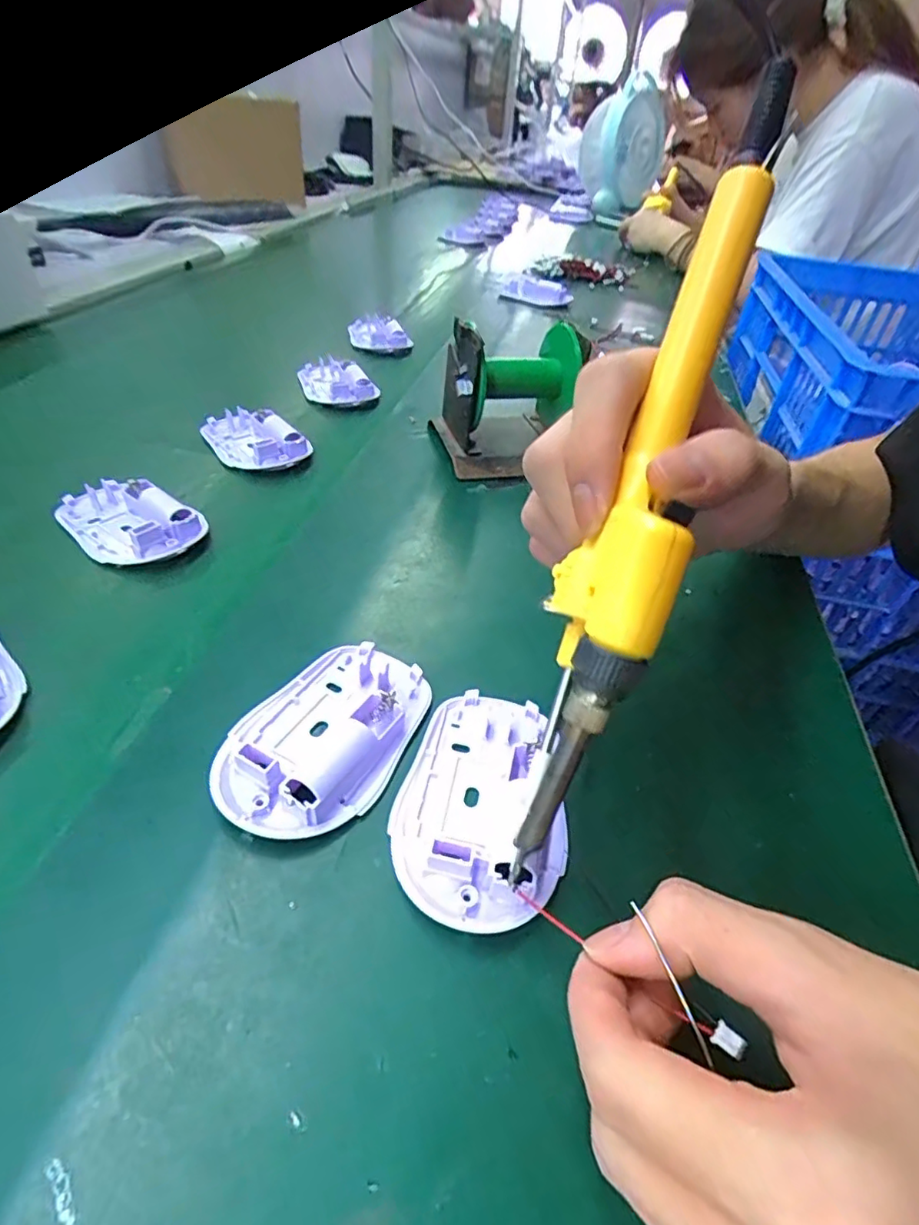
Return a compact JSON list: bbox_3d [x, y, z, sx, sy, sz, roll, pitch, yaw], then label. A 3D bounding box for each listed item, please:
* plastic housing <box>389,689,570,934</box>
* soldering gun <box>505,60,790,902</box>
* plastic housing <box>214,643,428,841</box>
[{"bbox_3d":[0.007,0.067,0.220,0.060,0.013,0.093,3,41,-5],"label":"plastic housing"},{"bbox_3d":[0.055,-0.040,0.174,0.030,0.237,0.035,18,-2,11],"label":"soldering gun"},{"bbox_3d":[-0.052,0.045,0.233,0.061,0.016,0.094,28,45,20],"label":"plastic housing"}]

